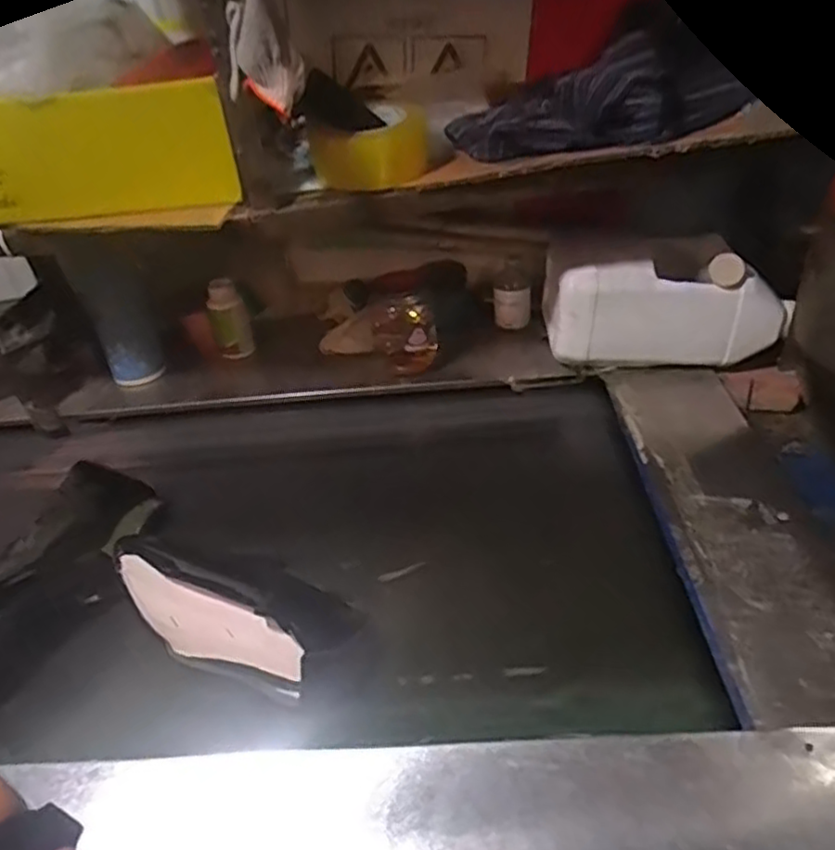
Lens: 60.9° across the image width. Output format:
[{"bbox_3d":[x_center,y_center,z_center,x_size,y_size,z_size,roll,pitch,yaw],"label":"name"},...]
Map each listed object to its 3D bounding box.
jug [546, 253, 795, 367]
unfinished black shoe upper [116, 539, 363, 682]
[{"bbox_3d":[0.303,-0.141,0.880,0.277,0.151,0.087,-4,39,4],"label":"jug"},{"bbox_3d":[-0.173,0.154,0.619,0.242,0.086,0.091,10,42,21],"label":"unfinished black shoe upper"}]

